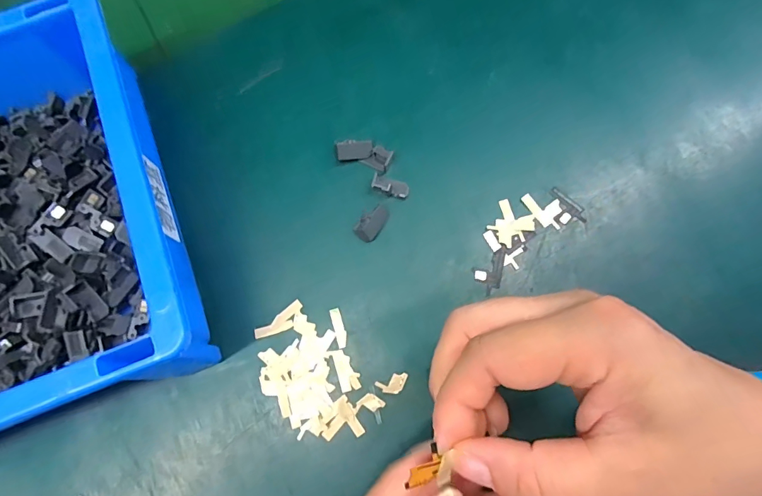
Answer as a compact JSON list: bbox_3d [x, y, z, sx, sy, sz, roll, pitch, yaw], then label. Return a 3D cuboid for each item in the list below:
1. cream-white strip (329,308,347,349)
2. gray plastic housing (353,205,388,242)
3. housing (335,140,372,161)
[{"bbox_3d":[-0.024,0.044,0.236,0.006,0.004,0.022,-16,78,-3],"label":"cream-white strip"},{"bbox_3d":[-0.005,-0.015,0.246,0.014,0.004,0.023,32,80,7],"label":"gray plastic housing"},{"bbox_3d":[-0.016,-0.060,0.257,0.021,0.006,0.010,-7,78,-1],"label":"housing"}]

